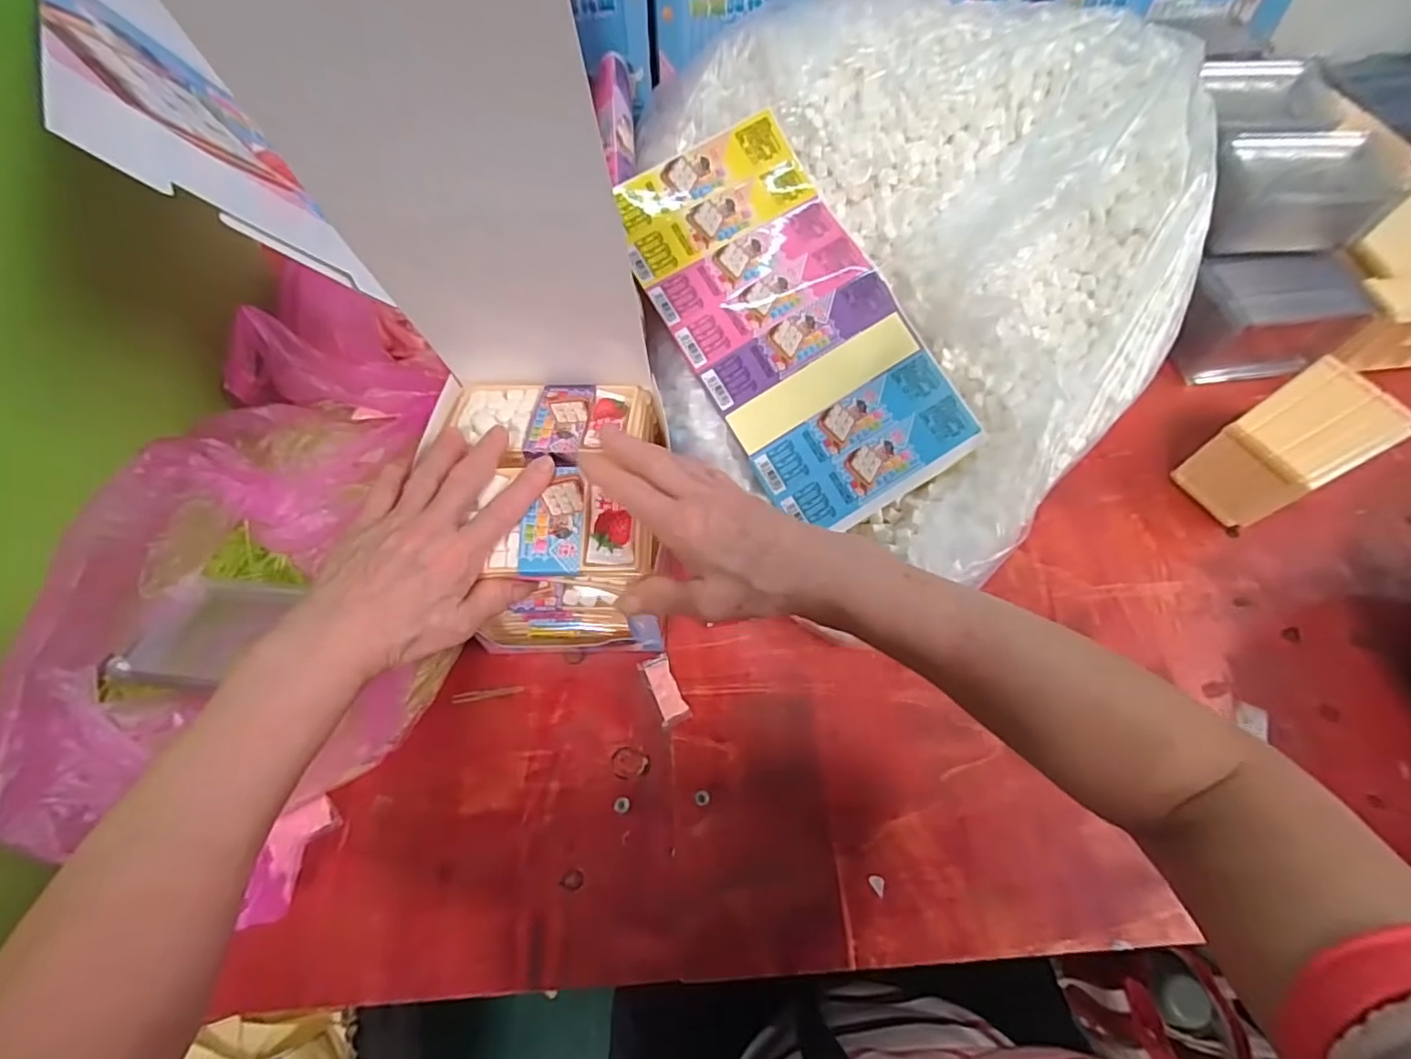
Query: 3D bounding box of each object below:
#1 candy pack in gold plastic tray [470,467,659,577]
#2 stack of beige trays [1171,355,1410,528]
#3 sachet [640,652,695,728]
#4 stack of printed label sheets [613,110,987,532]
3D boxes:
[{"bbox_3d":[-0.084,-0.005,0.373,0.100,0.017,0.067,2,62,1],"label":"candy pack in gold plastic tray"},{"bbox_3d":[0.510,-0.071,0.529,0.136,0.089,0.081,-27,65,-14],"label":"stack of beige trays"},{"bbox_3d":[-0.031,0.125,0.472,0.023,0.004,0.055,-22,64,-11],"label":"sachet"},{"bbox_3d":[0.069,-0.167,0.495,0.168,0.013,0.329,-31,88,-4],"label":"stack of printed label sheets"}]

